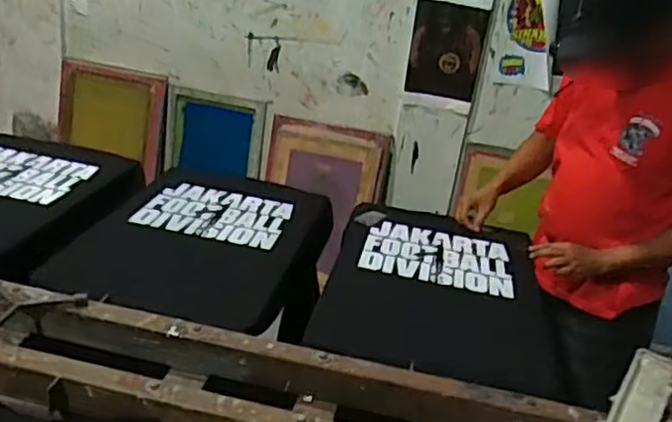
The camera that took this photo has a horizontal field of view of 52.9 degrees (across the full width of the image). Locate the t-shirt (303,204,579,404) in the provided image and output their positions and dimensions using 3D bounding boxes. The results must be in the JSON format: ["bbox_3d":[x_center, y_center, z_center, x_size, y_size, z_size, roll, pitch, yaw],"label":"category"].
[{"bbox_3d":[0.222,0.129,1.387,0.433,0.052,0.528,12,30,4],"label":"t-shirt"}]

